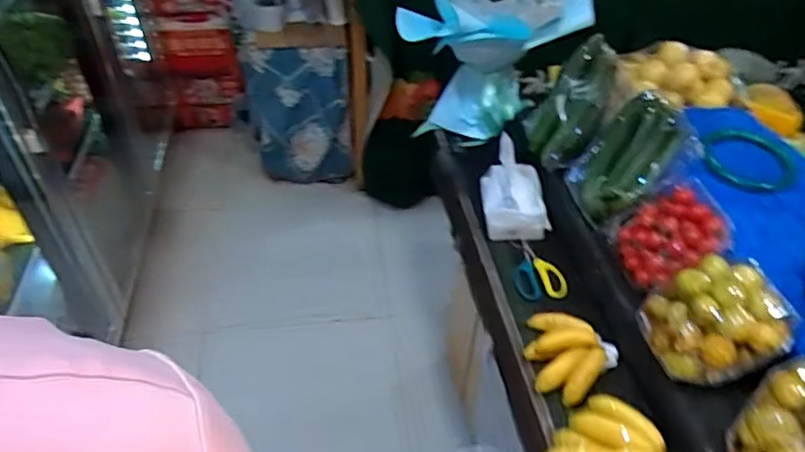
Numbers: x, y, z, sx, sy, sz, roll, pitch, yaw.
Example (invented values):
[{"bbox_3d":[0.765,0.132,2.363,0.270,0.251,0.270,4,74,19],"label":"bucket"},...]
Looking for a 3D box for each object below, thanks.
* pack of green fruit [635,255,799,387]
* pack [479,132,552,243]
[{"bbox_3d":[0.380,0.114,0.734,0.128,0.097,0.140,-6,44,-8],"label":"pack of green fruit"},{"bbox_3d":[0.199,-0.062,1.045,0.115,0.105,0.137,3,44,0],"label":"pack"}]

